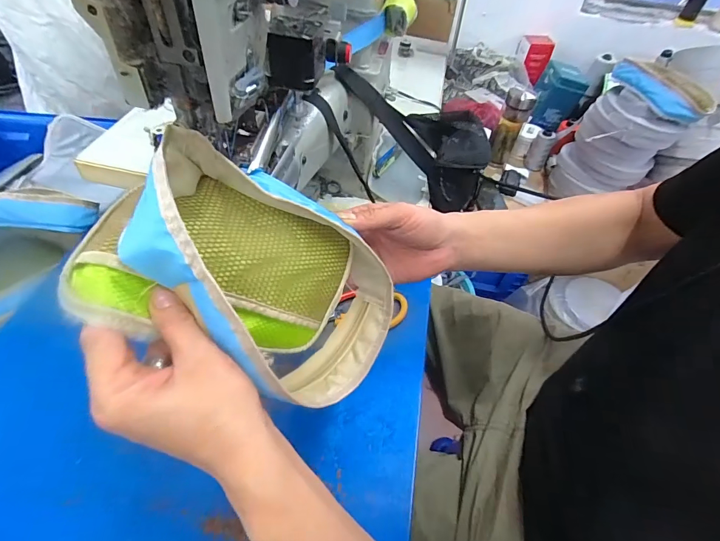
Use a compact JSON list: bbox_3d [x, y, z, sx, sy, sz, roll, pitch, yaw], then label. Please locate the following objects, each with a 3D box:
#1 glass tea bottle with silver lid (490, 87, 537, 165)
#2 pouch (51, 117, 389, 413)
[{"bbox_3d":[0.425,-0.404,1.075,0.074,0.207,0.064,23,52,14],"label":"glass tea bottle with silver lid"},{"bbox_3d":[-0.066,0.008,0.288,0.222,0.066,0.149,33,69,-30],"label":"pouch"}]

